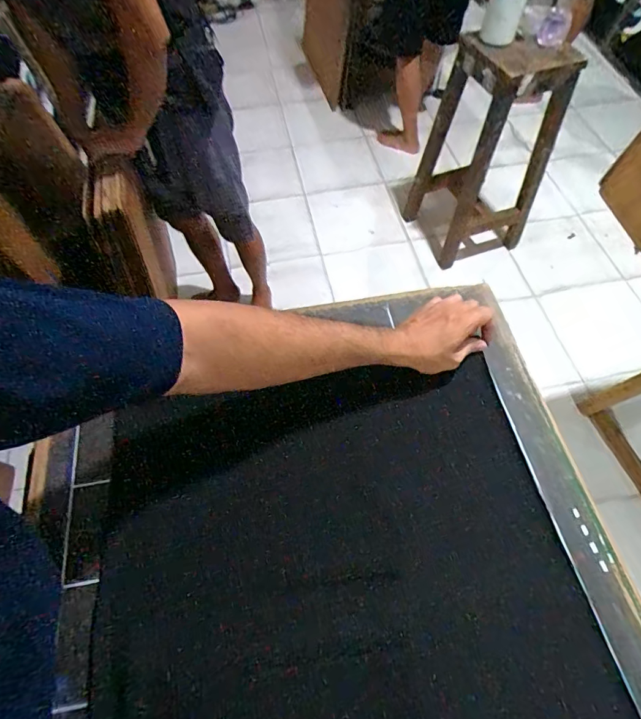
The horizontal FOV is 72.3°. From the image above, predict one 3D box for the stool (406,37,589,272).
[{"bbox_3d":[0.610,-0.771,1.675,0.389,0.786,0.335,-14,60,-7],"label":"stool"}]

